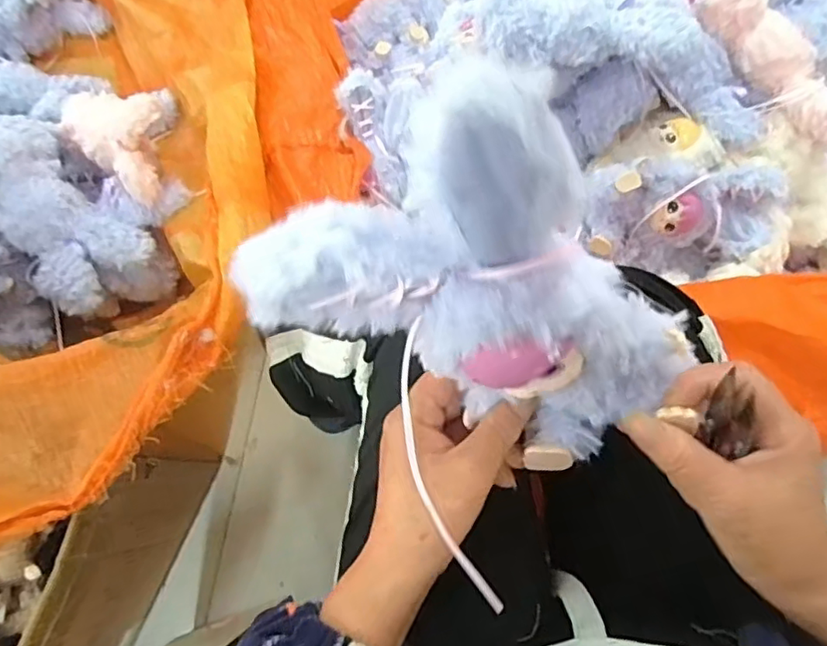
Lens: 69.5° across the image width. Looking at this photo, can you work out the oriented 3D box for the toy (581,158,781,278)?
[{"bbox_3d":[0.308,-0.122,0.679,0.229,0.114,0.099,-5,74,0],"label":"toy"}]

